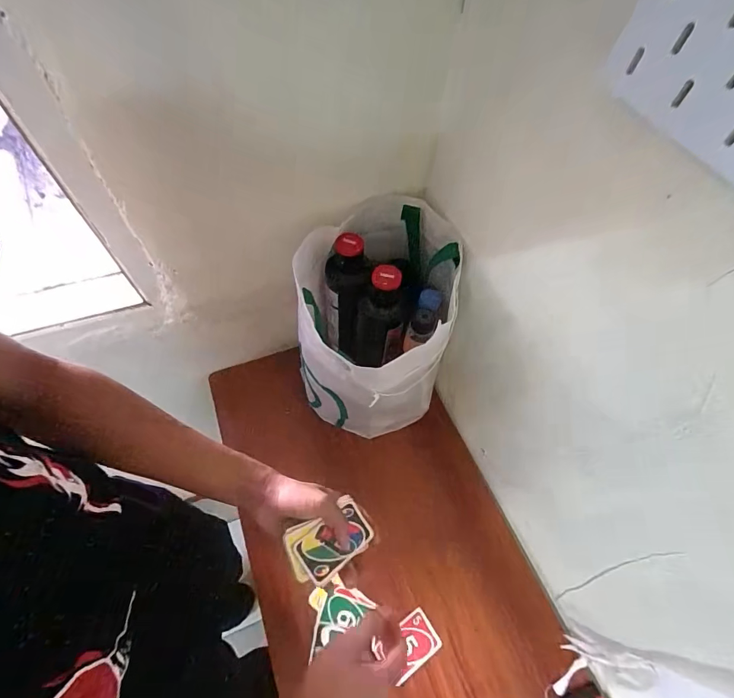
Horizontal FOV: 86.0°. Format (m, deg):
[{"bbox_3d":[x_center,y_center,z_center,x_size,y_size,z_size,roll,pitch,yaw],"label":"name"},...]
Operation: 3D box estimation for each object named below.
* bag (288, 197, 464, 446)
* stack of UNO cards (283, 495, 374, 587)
[{"bbox_3d":[0.013,-0.031,0.632,0.209,0.303,0.285,8,60,1],"label":"bag"},{"bbox_3d":[-0.041,0.228,0.457,0.097,0.008,0.066,-21,87,-23],"label":"stack of UNO cards"}]

